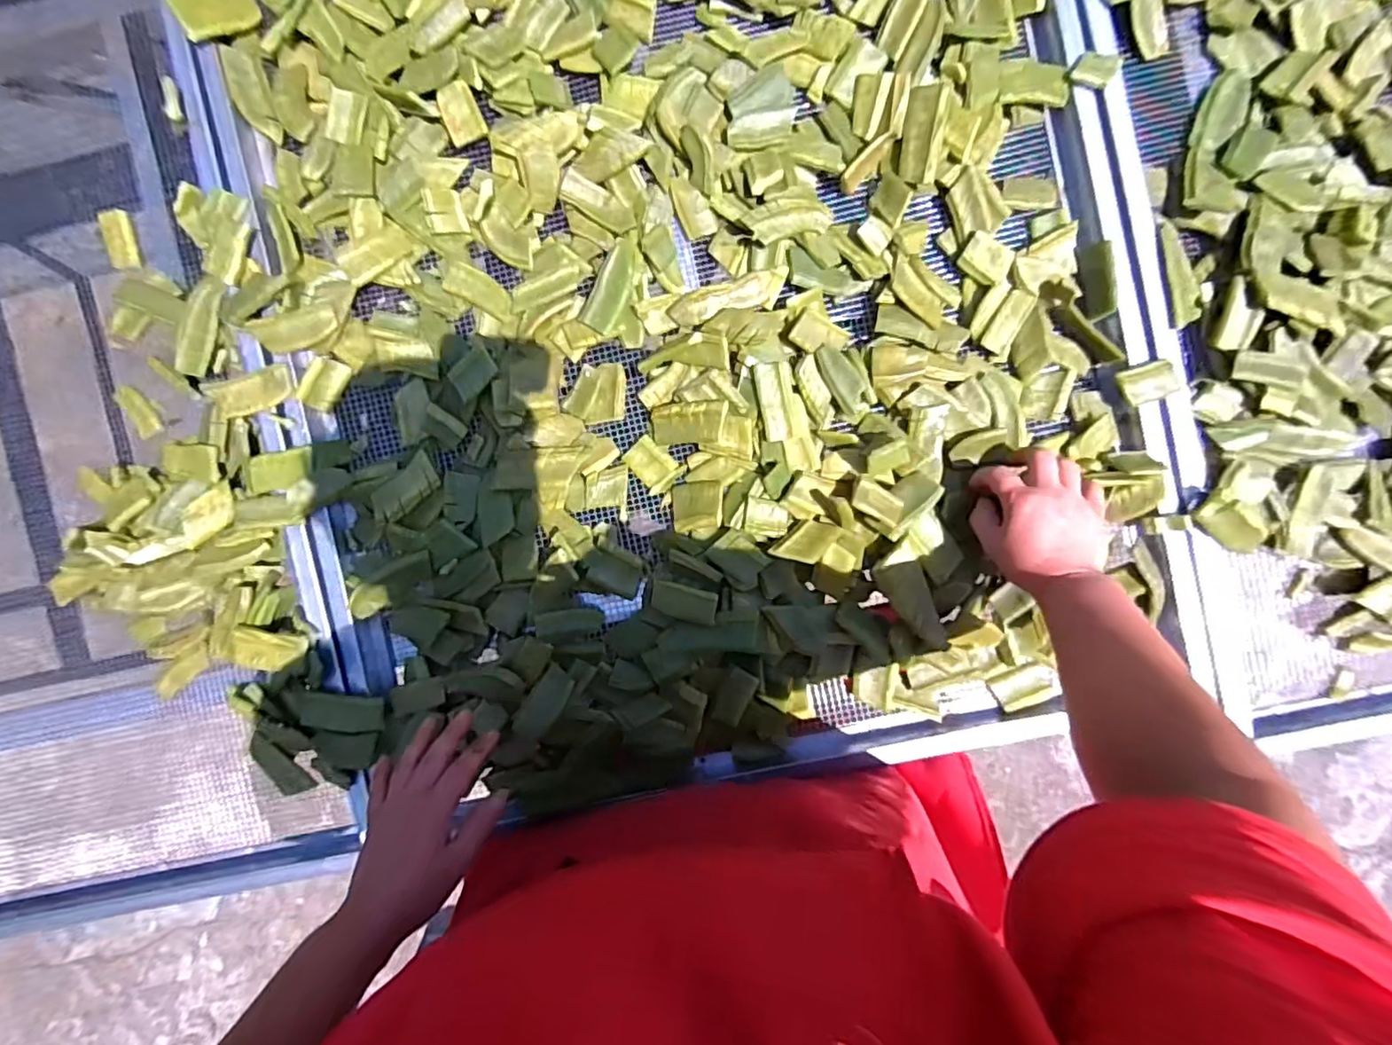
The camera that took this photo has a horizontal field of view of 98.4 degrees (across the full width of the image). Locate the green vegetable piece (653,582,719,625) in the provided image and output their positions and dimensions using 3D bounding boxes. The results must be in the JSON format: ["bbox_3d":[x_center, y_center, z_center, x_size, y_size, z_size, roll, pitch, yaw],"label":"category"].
[{"bbox_3d":[-0.011,0.073,0.551,0.069,0.007,0.031,11,72,31],"label":"green vegetable piece"}]

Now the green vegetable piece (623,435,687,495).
[{"bbox_3d":[-0.041,-0.056,0.573,0.040,0.010,0.051,-38,93,7],"label":"green vegetable piece"}]

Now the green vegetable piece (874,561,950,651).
[{"bbox_3d":[0.194,0.074,0.532,0.039,0.016,0.084,-25,95,6],"label":"green vegetable piece"}]

